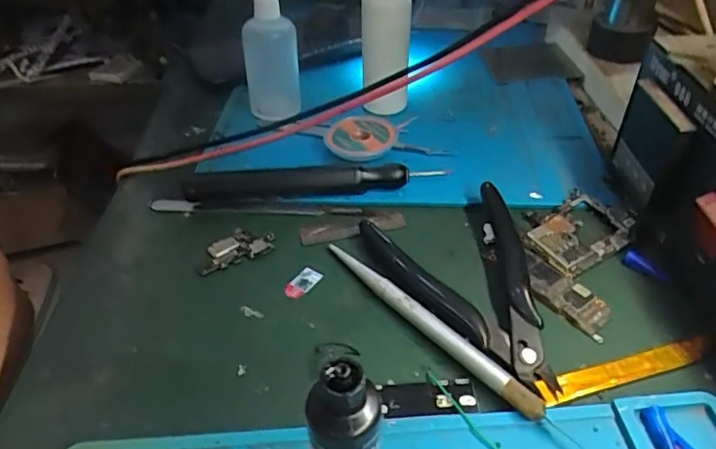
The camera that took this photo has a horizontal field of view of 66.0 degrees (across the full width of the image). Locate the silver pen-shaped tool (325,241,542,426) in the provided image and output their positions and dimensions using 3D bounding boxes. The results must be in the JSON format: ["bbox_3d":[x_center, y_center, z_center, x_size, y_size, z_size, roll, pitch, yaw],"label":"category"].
[{"bbox_3d":[0.028,0.042,0.242,0.009,0.009,0.123,-31,47,-29],"label":"silver pen-shaped tool"}]

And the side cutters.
[{"bbox_3d":[0.059,0.025,0.255,0.075,0.011,0.113,-16,41,-13],"label":"side cutters"}]

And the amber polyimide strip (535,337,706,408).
[{"bbox_3d":[0.108,0.060,0.223,0.074,0.005,0.011,-12,60,-10],"label":"amber polyimide strip"}]

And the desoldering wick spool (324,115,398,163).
[{"bbox_3d":[0.002,-0.054,0.336,0.044,0.009,0.040,28,50,33],"label":"desoldering wick spool"}]

